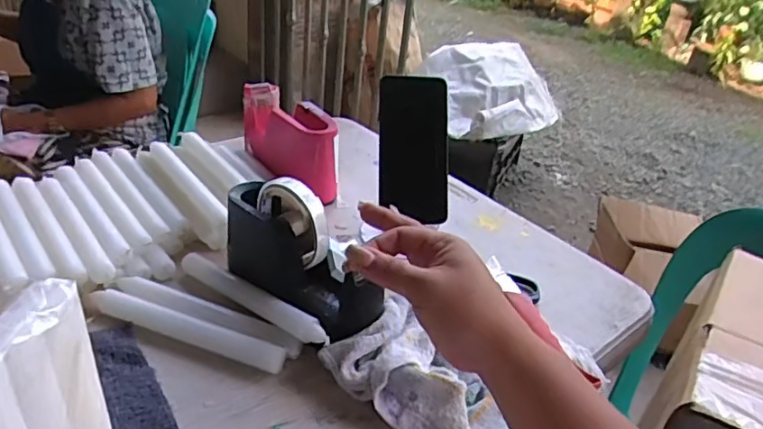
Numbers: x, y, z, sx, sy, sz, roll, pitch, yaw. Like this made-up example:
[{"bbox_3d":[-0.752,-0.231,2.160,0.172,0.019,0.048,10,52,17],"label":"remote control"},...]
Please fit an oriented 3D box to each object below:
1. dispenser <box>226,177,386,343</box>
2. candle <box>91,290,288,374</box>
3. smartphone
[{"bbox_3d":[-0.074,0.031,0.521,0.173,0.103,0.048,31,39,33],"label":"dispenser"},{"bbox_3d":[-0.173,0.103,0.515,0.187,0.015,0.023,16,33,13],"label":"candle"},{"bbox_3d":[0.036,-0.073,0.625,0.076,0.155,0.009,0,-3,-3],"label":"smartphone"}]

